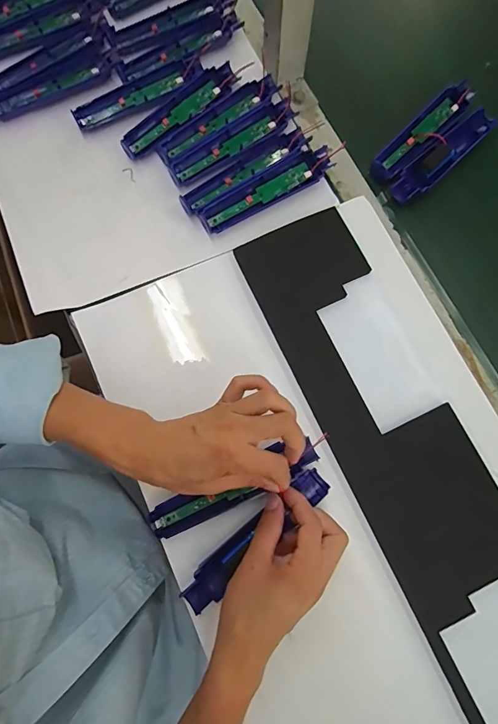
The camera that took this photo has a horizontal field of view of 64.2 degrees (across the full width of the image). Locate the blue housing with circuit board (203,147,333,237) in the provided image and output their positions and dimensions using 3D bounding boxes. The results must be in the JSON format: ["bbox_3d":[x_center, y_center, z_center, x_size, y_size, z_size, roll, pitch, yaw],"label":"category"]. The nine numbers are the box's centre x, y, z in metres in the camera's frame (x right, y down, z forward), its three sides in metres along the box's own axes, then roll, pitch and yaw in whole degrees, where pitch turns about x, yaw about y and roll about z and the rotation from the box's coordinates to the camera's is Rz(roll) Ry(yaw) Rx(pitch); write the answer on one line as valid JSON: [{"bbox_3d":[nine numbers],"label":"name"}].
[{"bbox_3d":[0.019,-0.200,0.462,0.167,0.017,0.036,-30,80,-8],"label":"blue housing with circuit board"}]

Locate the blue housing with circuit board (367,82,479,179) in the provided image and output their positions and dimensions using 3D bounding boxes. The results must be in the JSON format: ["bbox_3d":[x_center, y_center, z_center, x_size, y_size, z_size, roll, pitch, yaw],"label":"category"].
[{"bbox_3d":[0.218,-0.288,0.496,0.164,0.021,0.035,-43,82,-10],"label":"blue housing with circuit board"}]

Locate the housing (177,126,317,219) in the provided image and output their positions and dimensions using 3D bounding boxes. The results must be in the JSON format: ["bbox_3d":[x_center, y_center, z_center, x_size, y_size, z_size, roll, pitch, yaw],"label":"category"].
[{"bbox_3d":[-0.004,-0.223,0.465,0.167,0.013,0.036,-35,80,-9],"label":"housing"}]

